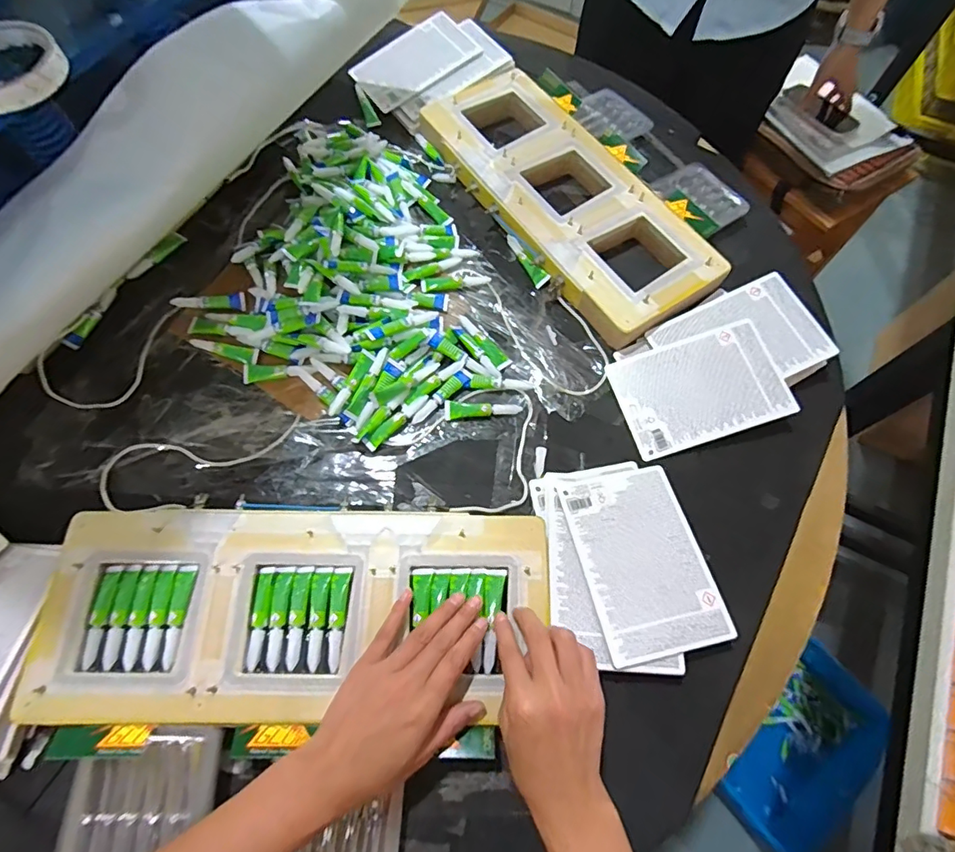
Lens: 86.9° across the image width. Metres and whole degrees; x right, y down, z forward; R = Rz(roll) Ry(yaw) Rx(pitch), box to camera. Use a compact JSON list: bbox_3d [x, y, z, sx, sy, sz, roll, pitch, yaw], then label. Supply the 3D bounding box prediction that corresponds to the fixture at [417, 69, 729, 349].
[{"bbox_3d":[0.103,-0.294,0.640,0.176,0.043,0.431,-31,70,-15],"label":"fixture"}]

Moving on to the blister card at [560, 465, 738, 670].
[{"bbox_3d":[0.153,0.122,0.470,0.116,0.006,0.169,-9,61,-9],"label":"blister card"}]

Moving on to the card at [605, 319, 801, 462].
[{"bbox_3d":[0.240,-0.041,0.544,0.171,0.006,0.114,-19,71,2],"label":"card"}]

